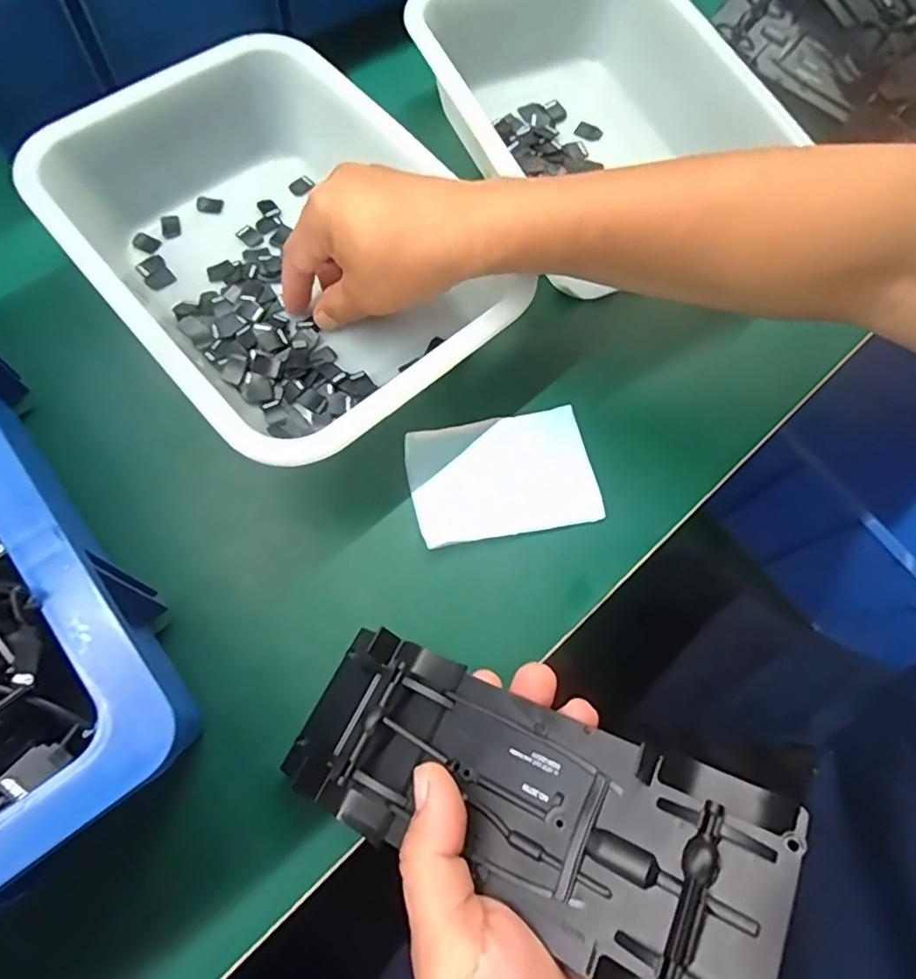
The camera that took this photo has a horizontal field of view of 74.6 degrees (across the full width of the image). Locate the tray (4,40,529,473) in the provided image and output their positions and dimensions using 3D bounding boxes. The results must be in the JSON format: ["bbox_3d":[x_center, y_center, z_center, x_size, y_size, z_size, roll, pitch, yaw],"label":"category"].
[{"bbox_3d":[-0.098,-0.134,0.343,0.181,0.069,0.250,-39,75,-15],"label":"tray"}]

